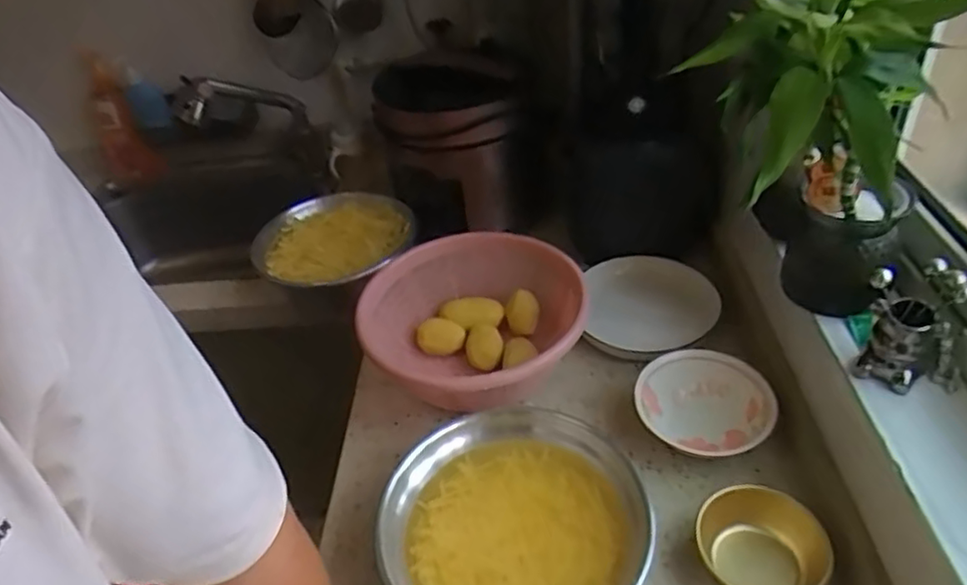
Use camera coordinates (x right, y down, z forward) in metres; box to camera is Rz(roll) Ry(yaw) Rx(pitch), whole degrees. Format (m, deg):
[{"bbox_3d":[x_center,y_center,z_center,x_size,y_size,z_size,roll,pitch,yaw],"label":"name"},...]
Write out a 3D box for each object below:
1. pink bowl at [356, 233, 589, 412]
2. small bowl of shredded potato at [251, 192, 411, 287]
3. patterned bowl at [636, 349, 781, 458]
[{"bbox_3d":[-0.029,0.047,0.863,0.265,0.114,0.269,-6,40,5],"label":"pink bowl"},{"bbox_3d":[-0.233,-0.085,1.027,0.229,0.045,0.220,-4,39,4],"label":"small bowl of shredded potato"},{"bbox_3d":[0.250,0.136,0.756,0.146,0.050,0.141,-4,39,4],"label":"patterned bowl"}]

